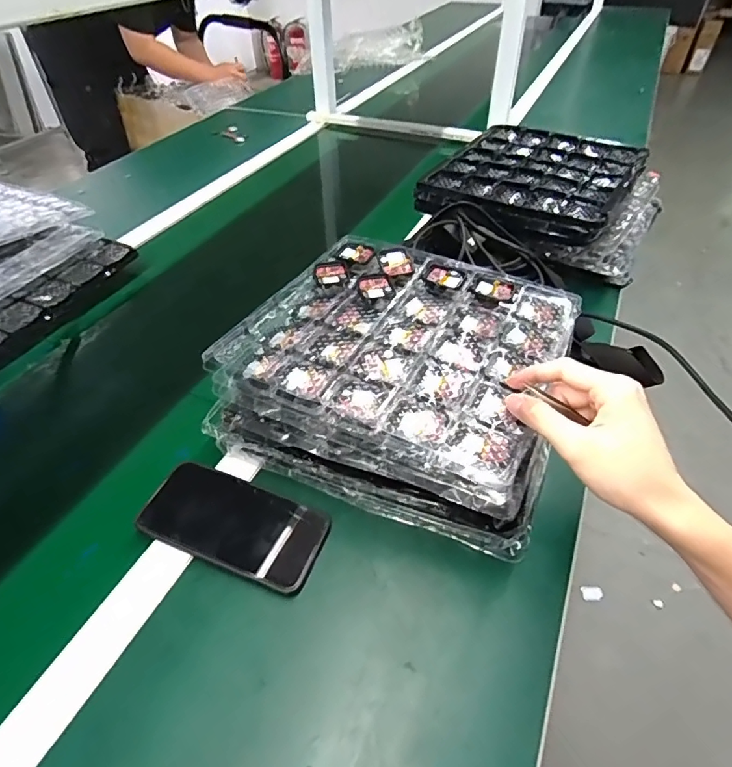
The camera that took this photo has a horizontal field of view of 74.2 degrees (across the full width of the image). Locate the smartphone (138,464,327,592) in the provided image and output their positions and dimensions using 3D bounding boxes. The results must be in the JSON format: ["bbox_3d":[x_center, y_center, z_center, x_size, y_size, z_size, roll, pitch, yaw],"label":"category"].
[{"bbox_3d":[-0.117,0.123,0.432,0.159,0.009,0.076,18,43,13],"label":"smartphone"}]

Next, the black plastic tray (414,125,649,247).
[{"bbox_3d":[0.256,-0.320,0.741,0.263,0.033,0.339,25,52,23],"label":"black plastic tray"}]

